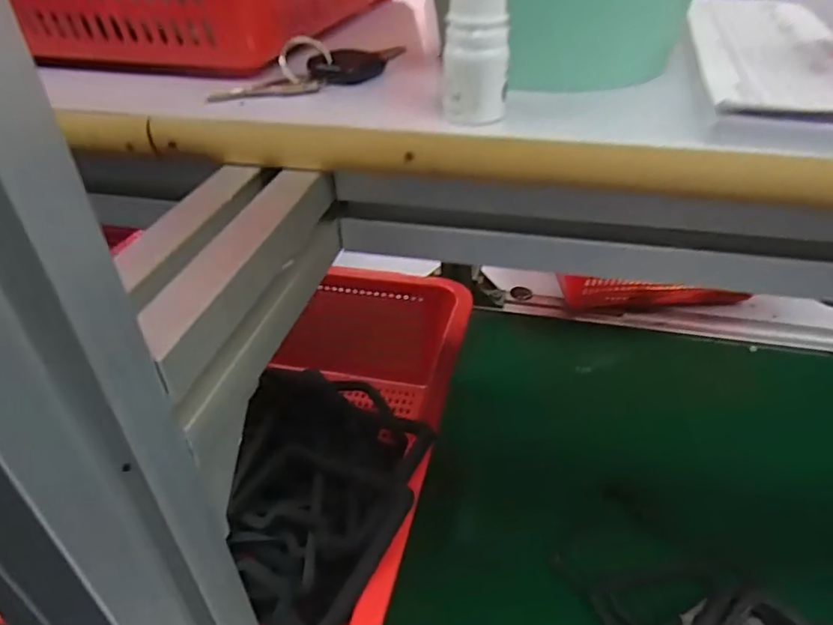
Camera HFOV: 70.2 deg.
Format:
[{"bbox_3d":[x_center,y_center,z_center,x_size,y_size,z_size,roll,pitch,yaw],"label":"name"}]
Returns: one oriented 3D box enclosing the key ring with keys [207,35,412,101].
[{"bbox_3d":[-0.042,-0.103,0.245,0.085,0.016,0.022,-27,45,-28],"label":"key ring with keys"}]

